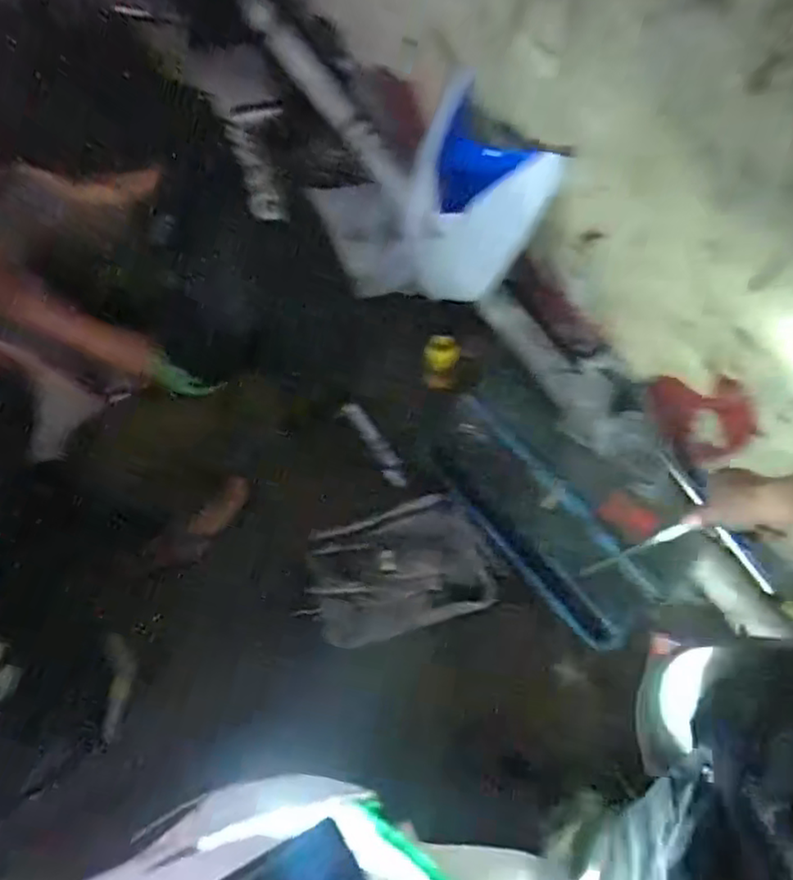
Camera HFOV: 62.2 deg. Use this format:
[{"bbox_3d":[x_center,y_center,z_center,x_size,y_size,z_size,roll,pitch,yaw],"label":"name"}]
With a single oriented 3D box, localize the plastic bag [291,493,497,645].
[{"bbox_3d":[0.004,0.264,1.361,0.364,0.040,0.242,-14,63,-5],"label":"plastic bag"}]

